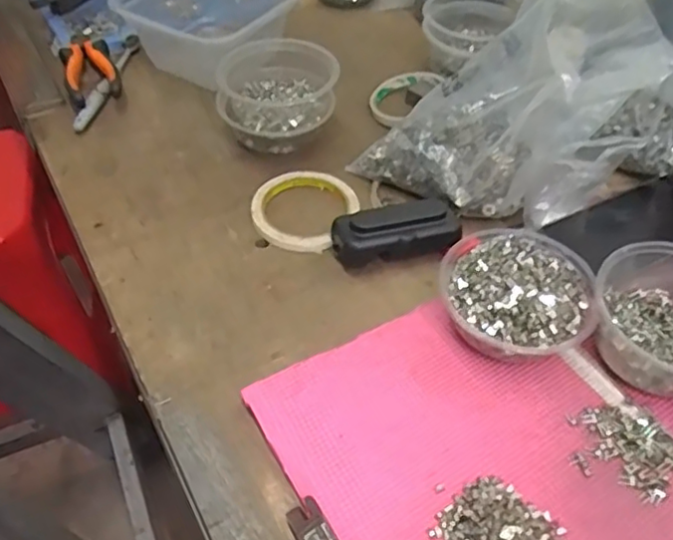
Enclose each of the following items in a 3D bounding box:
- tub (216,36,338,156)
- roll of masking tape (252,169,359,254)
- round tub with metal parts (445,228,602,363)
[{"bbox_3d":[-0.058,-0.175,0.642,0.110,0.072,0.105,0,49,0],"label":"tub"},{"bbox_3d":[-0.030,-0.059,0.588,0.089,0.009,0.101,24,53,20],"label":"roll of masking tape"},{"bbox_3d":[0.136,0.018,0.486,0.108,0.043,0.117,0,49,0],"label":"round tub with metal parts"}]

